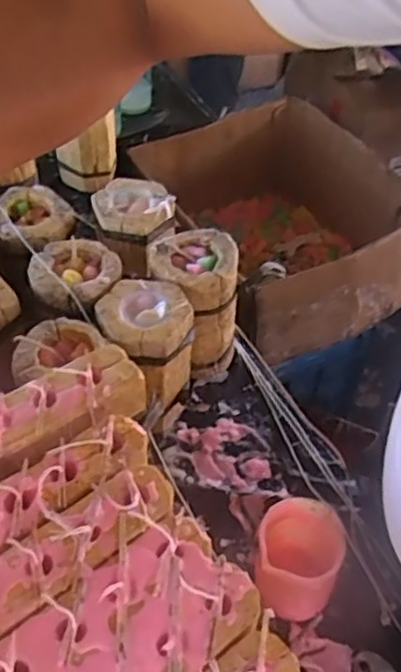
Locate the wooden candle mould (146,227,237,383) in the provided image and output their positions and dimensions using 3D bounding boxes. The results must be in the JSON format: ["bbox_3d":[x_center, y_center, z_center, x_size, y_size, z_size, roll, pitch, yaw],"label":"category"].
[{"bbox_3d":[-0.008,-0.032,0.753,0.103,0.164,0.089,-1,48,-6],"label":"wooden candle mould"}]

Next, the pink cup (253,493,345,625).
[{"bbox_3d":[0.086,0.203,0.589,0.070,0.090,0.075,2,48,-3],"label":"pink cup"}]

